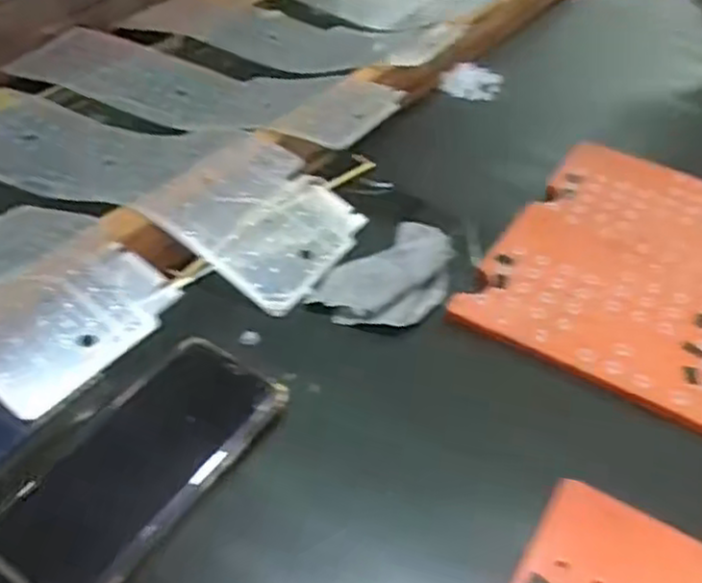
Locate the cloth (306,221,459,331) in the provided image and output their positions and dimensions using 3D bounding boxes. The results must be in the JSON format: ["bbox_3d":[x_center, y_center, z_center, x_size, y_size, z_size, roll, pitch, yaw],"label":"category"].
[{"bbox_3d":[0.031,-0.013,0.526,0.073,0.013,0.111,32,48,26],"label":"cloth"}]

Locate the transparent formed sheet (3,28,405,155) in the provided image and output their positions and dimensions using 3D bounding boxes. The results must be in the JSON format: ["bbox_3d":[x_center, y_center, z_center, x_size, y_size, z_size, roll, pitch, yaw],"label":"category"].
[{"bbox_3d":[-0.137,-0.195,0.685,0.365,0.044,0.154,20,44,15],"label":"transparent formed sheet"}]

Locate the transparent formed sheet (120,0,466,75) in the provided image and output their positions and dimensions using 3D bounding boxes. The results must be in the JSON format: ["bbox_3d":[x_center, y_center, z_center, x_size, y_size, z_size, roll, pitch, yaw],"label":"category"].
[{"bbox_3d":[-0.078,-0.280,0.813,0.373,0.027,0.126,19,49,25],"label":"transparent formed sheet"}]

